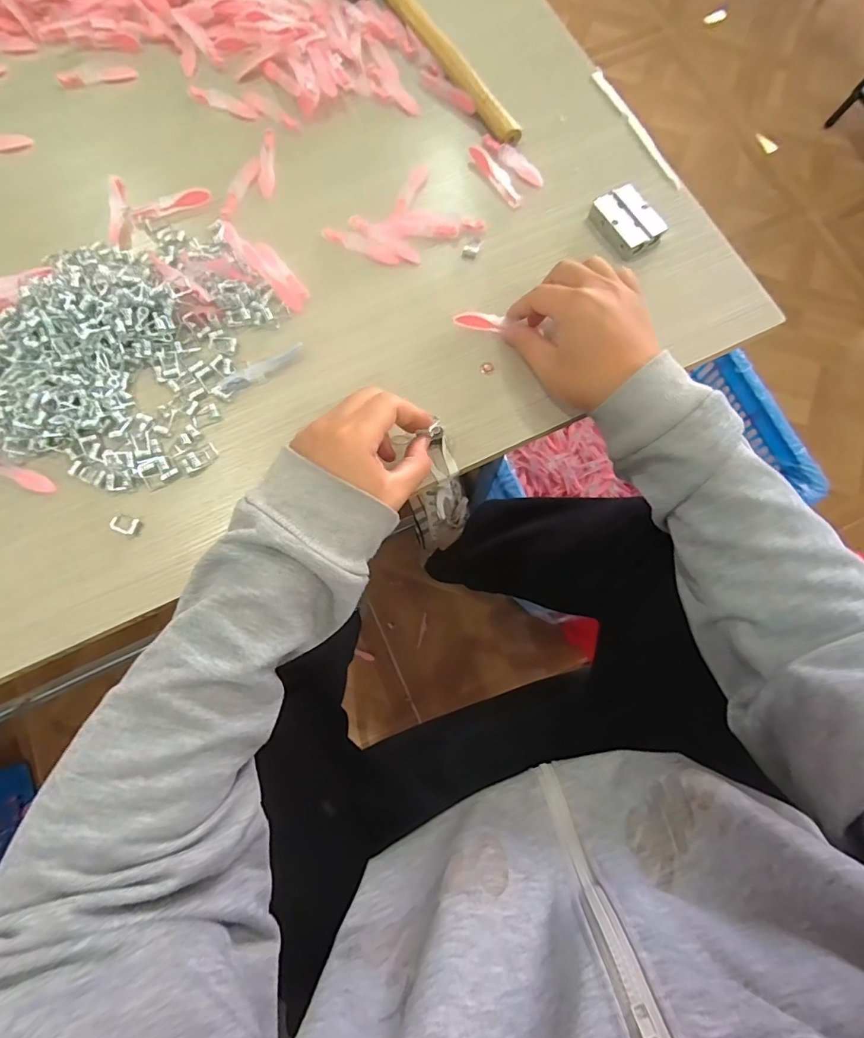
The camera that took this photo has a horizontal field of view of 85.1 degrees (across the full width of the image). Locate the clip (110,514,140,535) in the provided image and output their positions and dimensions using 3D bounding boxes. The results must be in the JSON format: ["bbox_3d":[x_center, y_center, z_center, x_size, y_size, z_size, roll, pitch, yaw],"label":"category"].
[{"bbox_3d":[-0.252,0.004,0.386,0.022,0.004,0.015,18,76,6],"label":"clip"}]

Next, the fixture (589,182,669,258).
[{"bbox_3d":[0.182,-0.280,0.441,0.046,0.018,0.064,-27,76,-5],"label":"fixture"}]

